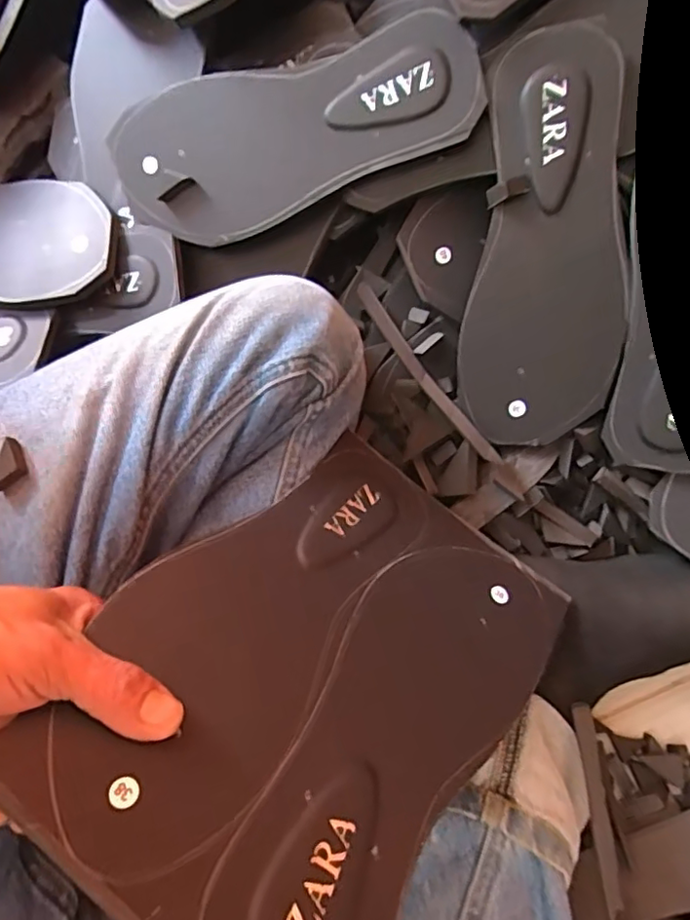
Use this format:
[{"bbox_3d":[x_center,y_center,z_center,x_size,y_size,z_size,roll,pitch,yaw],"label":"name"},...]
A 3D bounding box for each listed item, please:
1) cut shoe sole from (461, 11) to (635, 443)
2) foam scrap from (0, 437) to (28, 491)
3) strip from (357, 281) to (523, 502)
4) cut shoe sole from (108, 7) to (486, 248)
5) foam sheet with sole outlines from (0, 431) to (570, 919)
[{"bbox_3d":[0.130,-0.129,0.368,0.094,0.005,0.238,10,107,17],"label":"cut shoe sole"},{"bbox_3d":[-0.180,0.003,0.316,0.014,0.006,0.029,12,77,2],"label":"foam scrap"},{"bbox_3d":[0.065,-0.050,0.408,0.015,0.020,0.183,-34,79,-8],"label":"strip"},{"bbox_3d":[-0.039,-0.210,0.384,0.245,0.013,0.097,-7,105,15],"label":"cut shoe sole"},{"bbox_3d":[-0.004,0.095,0.283,0.171,0.007,0.252,43,47,8],"label":"foam sheet with sole outlines"}]

